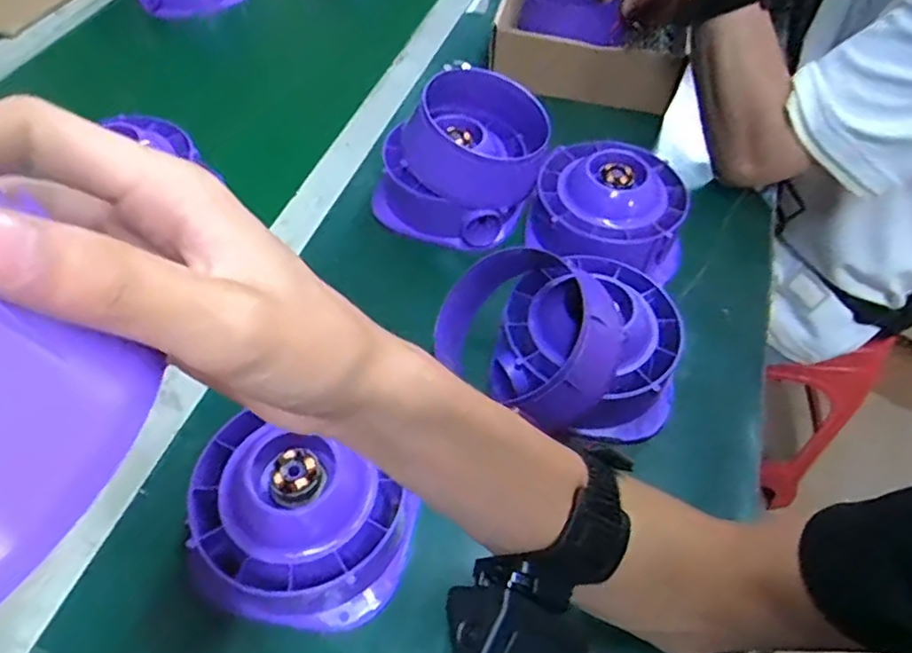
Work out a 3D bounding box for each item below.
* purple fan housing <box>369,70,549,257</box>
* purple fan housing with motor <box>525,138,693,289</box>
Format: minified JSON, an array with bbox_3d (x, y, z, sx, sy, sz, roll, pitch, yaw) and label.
[{"bbox_3d":[0.009,-0.154,0.575,0.137,0.104,0.119,17,55,10],"label":"purple fan housing"},{"bbox_3d":[0.139,-0.108,0.554,0.140,0.066,0.129,23,56,14],"label":"purple fan housing with motor"}]

